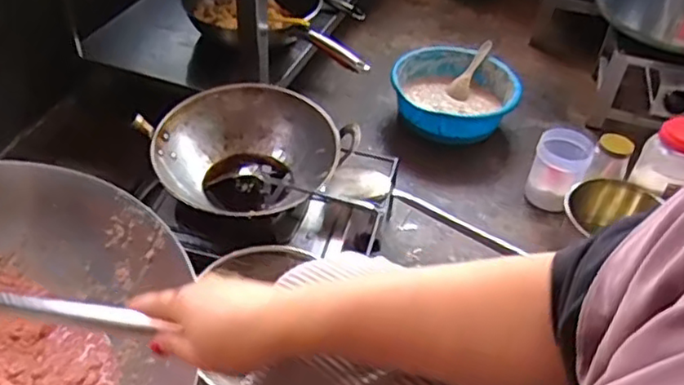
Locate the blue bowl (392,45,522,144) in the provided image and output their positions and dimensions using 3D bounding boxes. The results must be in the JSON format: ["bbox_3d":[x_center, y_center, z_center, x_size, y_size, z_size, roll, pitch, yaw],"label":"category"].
[{"bbox_3d":[0.246,-0.212,1.409,0.259,0.113,0.246,3,43,-3],"label":"blue bowl"}]

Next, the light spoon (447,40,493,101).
[{"bbox_3d":[0.292,-0.277,1.432,0.049,0.022,0.161,27,78,22],"label":"light spoon"}]

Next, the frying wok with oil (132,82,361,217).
[{"bbox_3d":[-0.146,-0.057,1.026,0.291,0.125,0.262,-19,48,-24],"label":"frying wok with oil"}]

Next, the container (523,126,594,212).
[{"bbox_3d":[0.417,-0.048,1.224,0.095,0.116,0.110,22,46,18],"label":"container"}]

